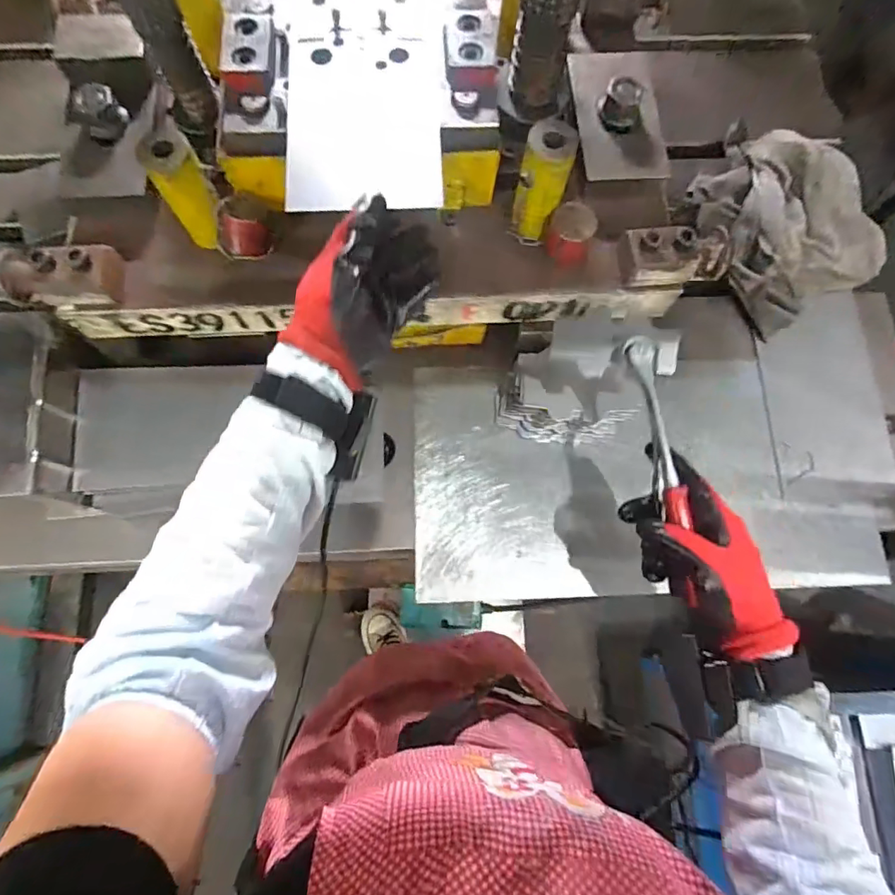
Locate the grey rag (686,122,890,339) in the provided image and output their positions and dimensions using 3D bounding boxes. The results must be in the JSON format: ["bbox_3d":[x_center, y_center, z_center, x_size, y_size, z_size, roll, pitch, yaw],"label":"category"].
[{"bbox_3d":[0.390,-0.287,0.613,0.189,0.069,0.255,-29,77,-8],"label":"grey rag"}]

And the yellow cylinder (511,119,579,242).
[{"bbox_3d":[0.080,-0.223,0.443,0.041,0.097,0.040,15,75,3],"label":"yellow cylinder"}]

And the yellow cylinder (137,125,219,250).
[{"bbox_3d":[-0.216,-0.212,0.431,0.040,0.091,0.038,-31,77,-9],"label":"yellow cylinder"}]

